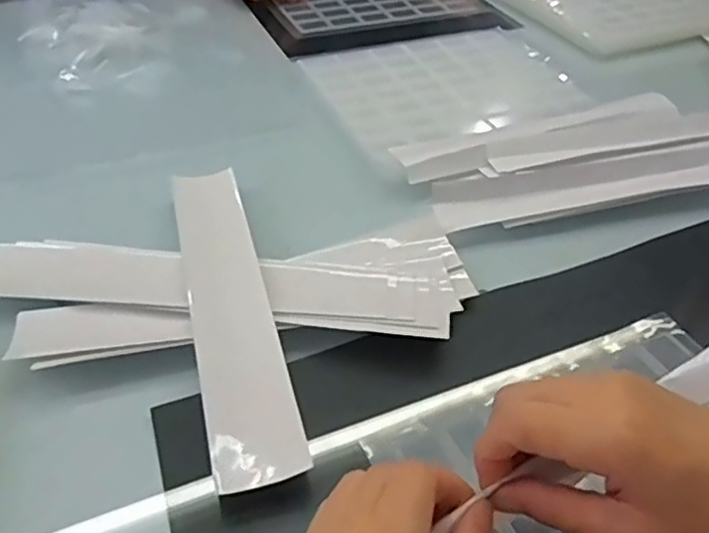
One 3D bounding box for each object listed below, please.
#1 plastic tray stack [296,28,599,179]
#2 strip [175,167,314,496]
[{"bbox_3d":[0.120,-0.191,0.692,0.297,0.024,0.246,-14,44,-17],"label":"plastic tray stack"},{"bbox_3d":[-0.085,0.022,0.439,0.053,0.014,0.283,-9,42,-14],"label":"strip"}]

